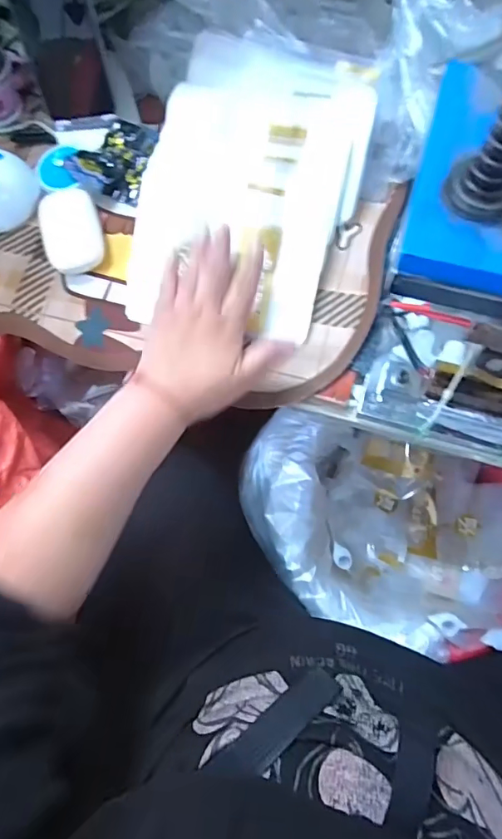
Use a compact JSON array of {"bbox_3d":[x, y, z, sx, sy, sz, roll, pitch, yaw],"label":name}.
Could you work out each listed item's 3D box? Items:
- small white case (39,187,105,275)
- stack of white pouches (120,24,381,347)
[{"bbox_3d":[-0.184,-0.194,0.491,0.056,0.025,0.083,-16,74,-3],"label":"small white case"},{"bbox_3d":[-0.003,-0.222,0.469,0.193,0.022,0.272,18,91,2],"label":"stack of white pouches"}]

